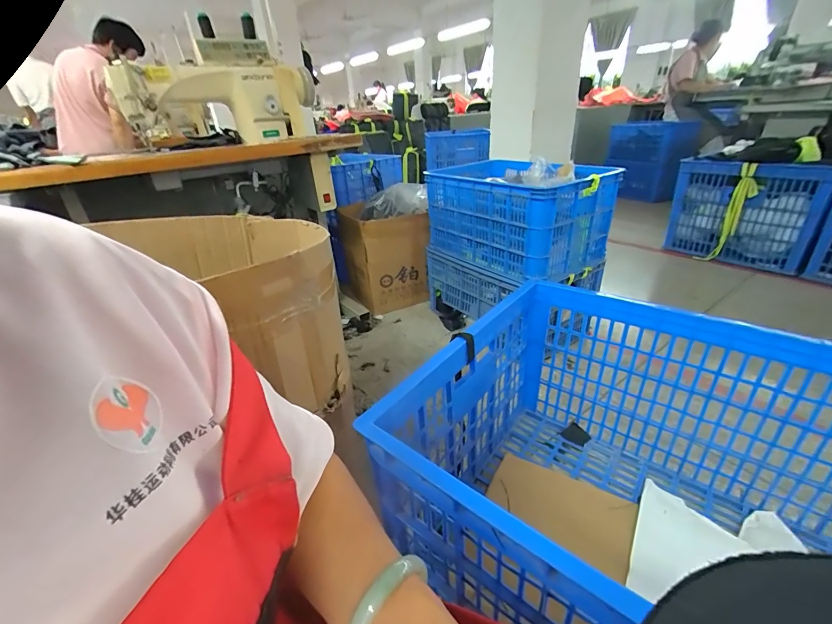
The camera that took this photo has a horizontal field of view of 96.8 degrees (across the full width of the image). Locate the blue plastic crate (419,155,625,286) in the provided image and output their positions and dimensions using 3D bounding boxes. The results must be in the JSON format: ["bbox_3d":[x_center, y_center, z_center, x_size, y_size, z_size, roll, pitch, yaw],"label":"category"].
[{"bbox_3d":[0.340,-0.374,1.395,0.387,0.307,0.649,-21,33,-28],"label":"blue plastic crate"}]

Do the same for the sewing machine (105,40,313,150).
[{"bbox_3d":[-0.626,-0.707,1.202,0.581,0.272,0.195,-21,33,-29],"label":"sewing machine"}]

